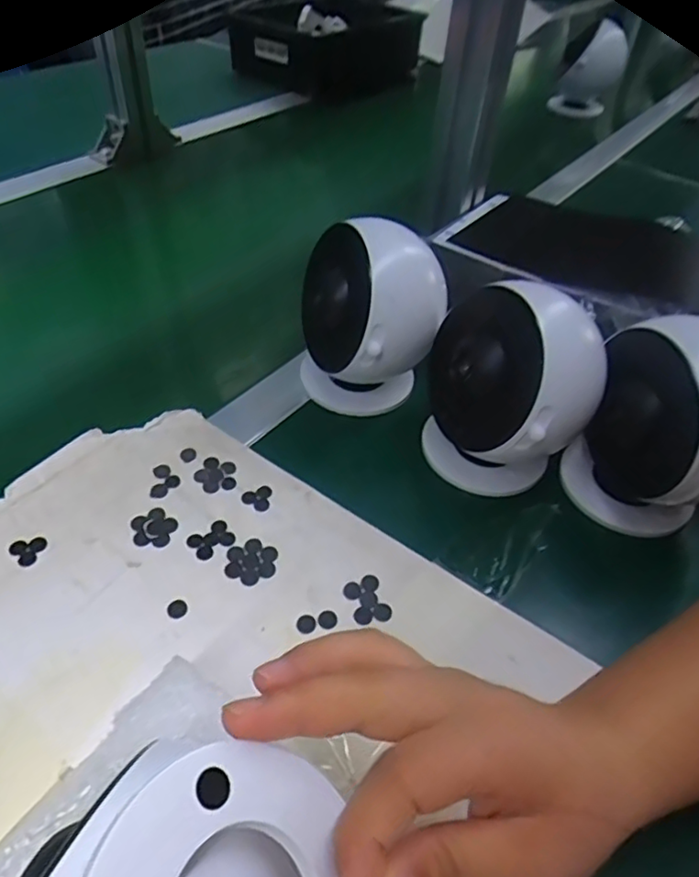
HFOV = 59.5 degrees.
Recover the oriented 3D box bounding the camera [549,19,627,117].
[{"bbox_3d":[0.404,-0.614,1.022,0.104,0.129,0.081,18,46,11],"label":"camera"}]

